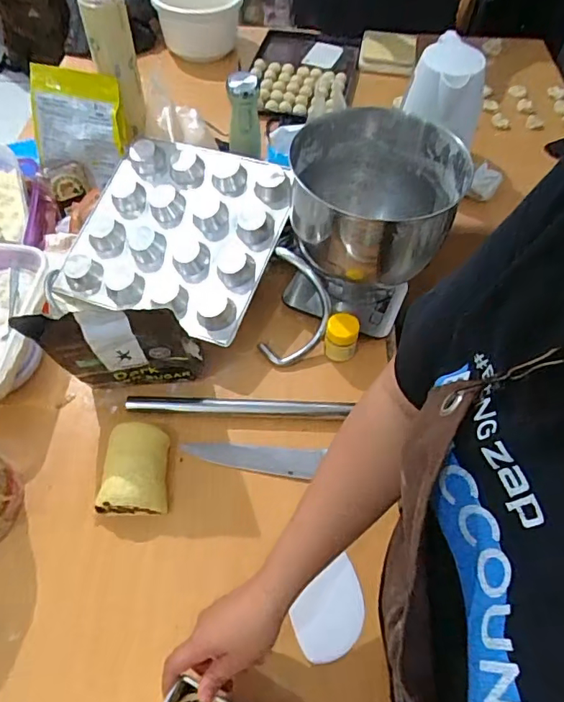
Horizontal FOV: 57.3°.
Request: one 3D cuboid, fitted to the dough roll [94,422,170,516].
[{"bbox_3d":[-0.181,0.144,0.638,0.081,0.051,0.105,-1,55,-3],"label":"dough roll"}]

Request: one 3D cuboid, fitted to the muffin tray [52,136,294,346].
[{"bbox_3d":[-0.153,-0.184,0.785,0.282,0.036,0.293,18,75,13],"label":"muffin tray"}]

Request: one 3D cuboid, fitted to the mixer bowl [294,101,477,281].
[{"bbox_3d":[0.130,-0.208,0.744,0.213,0.180,0.207,1,55,-1],"label":"mixer bowl"}]

